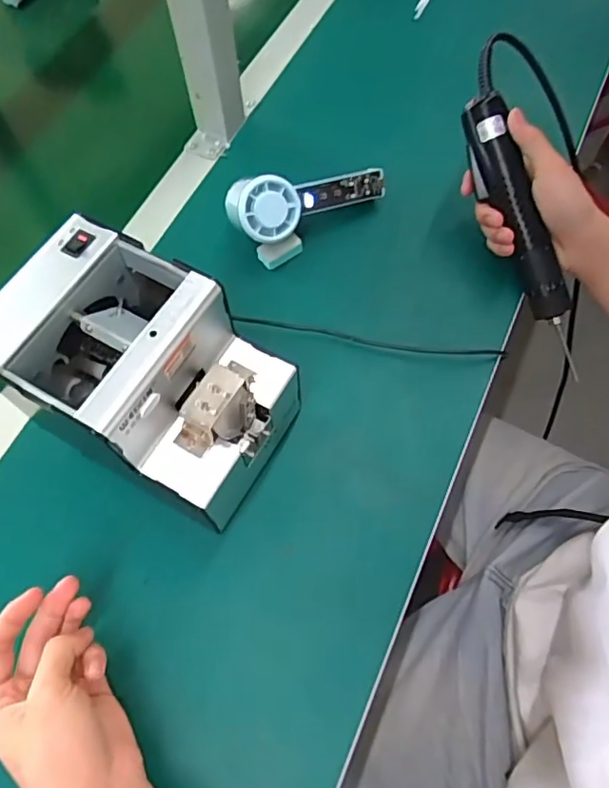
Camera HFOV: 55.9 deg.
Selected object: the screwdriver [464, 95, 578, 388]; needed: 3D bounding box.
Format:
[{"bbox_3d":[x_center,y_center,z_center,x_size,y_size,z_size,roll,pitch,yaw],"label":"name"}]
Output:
[{"bbox_3d":[0.195,-0.139,0.506,0.031,0.034,0.247,-25,97,-9],"label":"screwdriver"}]

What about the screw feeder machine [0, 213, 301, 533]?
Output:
[{"bbox_3d":[-0.110,-0.007,0.427,0.177,0.155,0.125,27,69,13],"label":"screw feeder machine"}]

